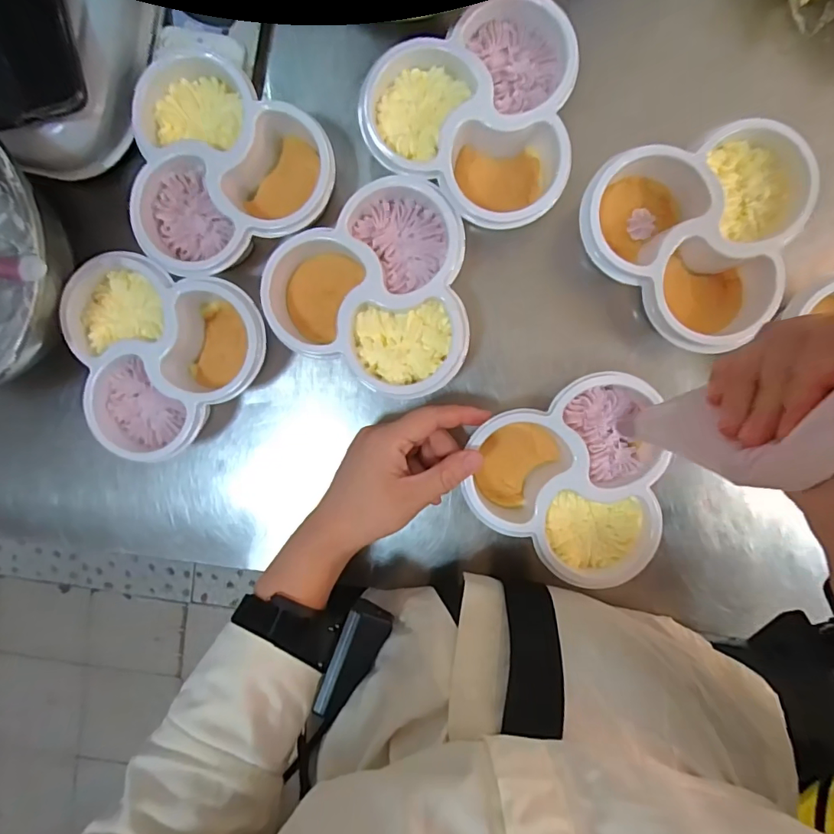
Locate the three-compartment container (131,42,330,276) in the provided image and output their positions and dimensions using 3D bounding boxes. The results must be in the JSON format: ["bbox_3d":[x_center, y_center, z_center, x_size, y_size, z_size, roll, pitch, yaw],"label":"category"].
[{"bbox_3d":[-0.146,-0.168,0.331,0.143,0.045,0.130,0,93,3],"label":"three-compartment container"}]

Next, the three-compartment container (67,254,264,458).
[{"bbox_3d":[-0.189,-0.039,0.354,0.131,0.061,0.133,0,93,3],"label":"three-compartment container"}]

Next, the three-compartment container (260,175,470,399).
[{"bbox_3d":[-0.034,-0.088,0.340,0.136,0.041,0.145,-3,93,3],"label":"three-compartment container"}]

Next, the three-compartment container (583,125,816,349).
[{"bbox_3d":[0.188,-0.126,0.328,0.130,0.058,0.139,0,93,3],"label":"three-compartment container"}]

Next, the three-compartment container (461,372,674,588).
[{"bbox_3d":[0.109,0.050,0.340,0.131,0.039,0.133,0,92,-1],"label":"three-compartment container"}]

